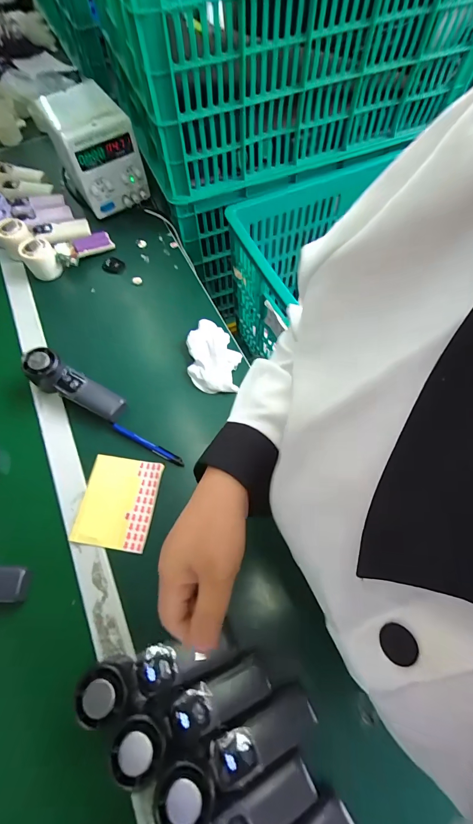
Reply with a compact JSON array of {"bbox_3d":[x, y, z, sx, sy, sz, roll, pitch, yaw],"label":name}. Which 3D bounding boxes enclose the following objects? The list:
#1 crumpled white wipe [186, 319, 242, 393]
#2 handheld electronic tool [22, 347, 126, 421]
[{"bbox_3d":[-0.038,-0.093,0.555,0.083,0.023,0.127,-5,65,-1],"label":"crumpled white wipe"},{"bbox_3d":[-0.248,-0.037,0.520,0.165,0.044,0.050,30,69,-1],"label":"handheld electronic tool"}]

